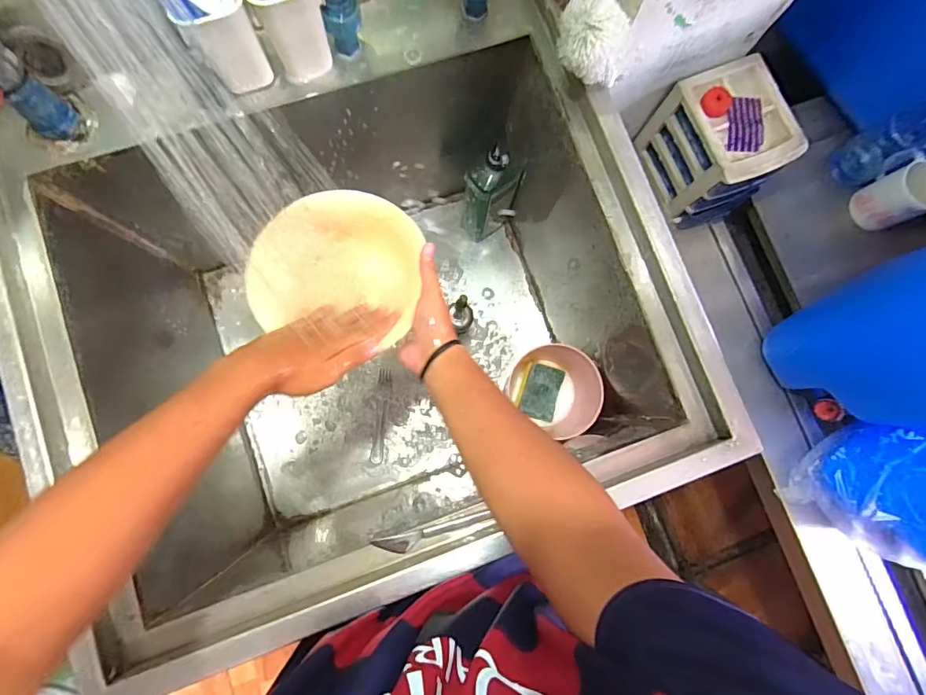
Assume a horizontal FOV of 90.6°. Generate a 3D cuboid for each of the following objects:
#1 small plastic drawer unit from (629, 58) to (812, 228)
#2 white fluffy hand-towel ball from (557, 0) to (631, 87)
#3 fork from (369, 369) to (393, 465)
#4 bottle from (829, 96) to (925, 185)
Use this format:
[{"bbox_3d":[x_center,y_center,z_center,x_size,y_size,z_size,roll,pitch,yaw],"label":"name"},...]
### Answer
[{"bbox_3d":[0.393,-0.309,0.707,0.142,0.145,0.176,-23,85,-6],"label":"small plastic drawer unit"},{"bbox_3d":[0.142,-0.332,0.493,0.077,0.064,0.065,-2,83,-4],"label":"white fluffy hand-towel ball"},{"bbox_3d":[-0.156,0.130,0.866,0.026,0.009,0.175,7,83,-3],"label":"fork"},{"bbox_3d":[0.701,-0.339,0.708,0.084,0.211,0.074,-28,85,-7],"label":"bottle"}]

